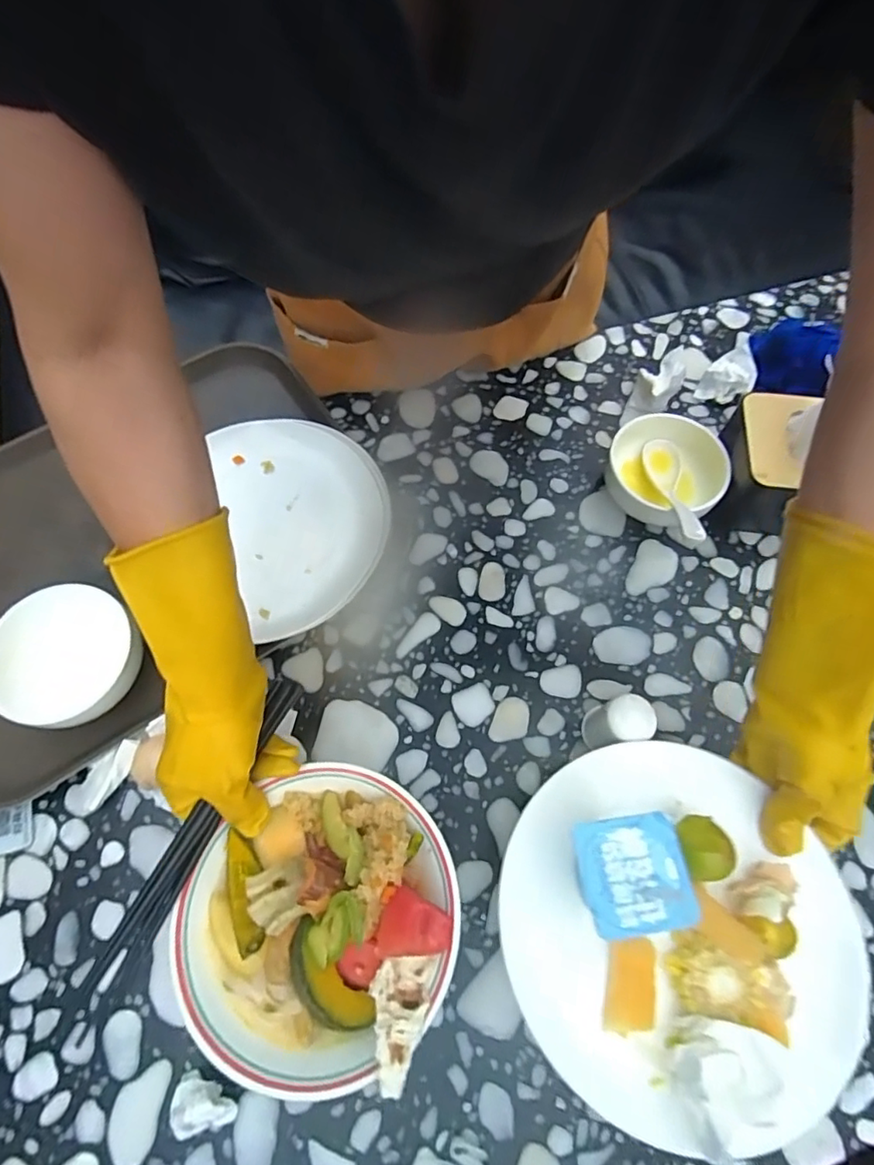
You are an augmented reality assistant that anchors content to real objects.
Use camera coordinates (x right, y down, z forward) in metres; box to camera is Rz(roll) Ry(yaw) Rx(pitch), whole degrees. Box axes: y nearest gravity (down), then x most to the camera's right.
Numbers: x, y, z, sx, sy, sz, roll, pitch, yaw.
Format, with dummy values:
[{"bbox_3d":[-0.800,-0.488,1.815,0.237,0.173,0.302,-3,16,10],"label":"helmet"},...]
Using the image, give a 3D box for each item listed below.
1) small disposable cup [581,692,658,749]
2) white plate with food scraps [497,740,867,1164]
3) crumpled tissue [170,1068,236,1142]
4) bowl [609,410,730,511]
[{"bbox_3d":[0.146,0.113,0.468,0.045,0.069,0.046,-4,66,-3],"label":"small disposable cup"},{"bbox_3d":[0.148,0.218,0.357,0.202,0.067,0.198,0,66,-1],"label":"white plate with food scraps"},{"bbox_3d":[-0.161,0.357,0.385,0.043,0.024,0.028,27,69,10],"label":"crumpled tissue"},{"bbox_3d":[0.234,-0.118,0.582,0.103,0.046,0.119,-1,66,-1],"label":"bowl"}]

